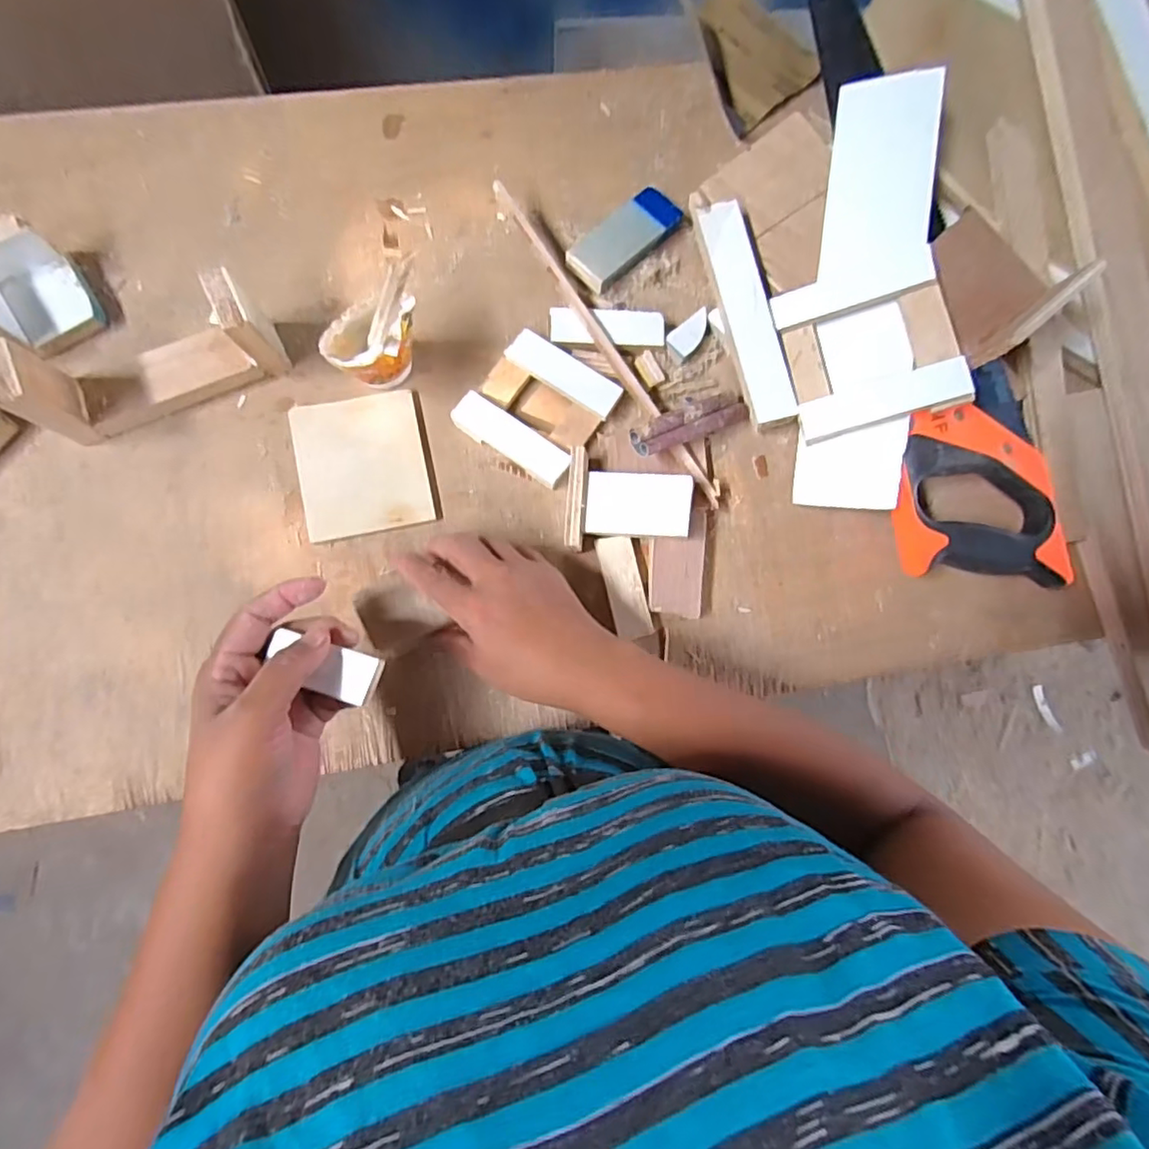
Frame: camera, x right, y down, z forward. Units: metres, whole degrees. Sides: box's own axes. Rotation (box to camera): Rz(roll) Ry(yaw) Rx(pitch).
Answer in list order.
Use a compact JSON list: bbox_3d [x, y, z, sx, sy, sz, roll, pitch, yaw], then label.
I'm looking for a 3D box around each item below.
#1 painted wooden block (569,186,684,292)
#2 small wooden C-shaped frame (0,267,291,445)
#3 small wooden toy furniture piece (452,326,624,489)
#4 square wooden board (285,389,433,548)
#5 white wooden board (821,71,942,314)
[{"bbox_3d":[0.039,-0.265,0.471,0.093,0.021,0.041,-42,88,-8],"label":"painted wooden block"},{"bbox_3d":[-0.288,-0.145,0.405,0.157,0.074,0.048,-25,86,-7],"label":"small wooden C-shaped frame"},{"bbox_3d":[-0.027,-0.126,0.452,0.090,0.017,0.090,35,82,0],"label":"small wooden toy furniture piece"},{"bbox_3d":[-0.156,-0.080,0.441,0.090,0.009,0.100,-11,84,-6],"label":"square wooden board"},{"bbox_3d":[0.228,-0.286,0.446,0.074,0.010,0.179,3,84,27],"label":"white wooden board"}]

